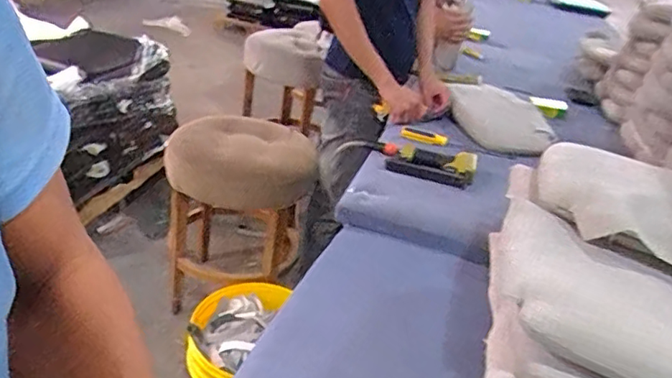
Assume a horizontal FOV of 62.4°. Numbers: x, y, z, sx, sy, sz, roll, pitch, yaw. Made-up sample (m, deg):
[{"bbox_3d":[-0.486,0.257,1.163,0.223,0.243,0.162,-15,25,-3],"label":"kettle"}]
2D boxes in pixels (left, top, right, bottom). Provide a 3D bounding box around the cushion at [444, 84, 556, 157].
[{"bbox_3d":[0.480,-0.188,1.551,0.236,0.105,0.391,-2,30,-21],"label":"cushion"}]

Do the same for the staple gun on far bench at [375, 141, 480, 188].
[{"bbox_3d":[0.189,-0.068,1.262,0.245,0.052,0.125,23,30,22],"label":"staple gun on far bench"}]

